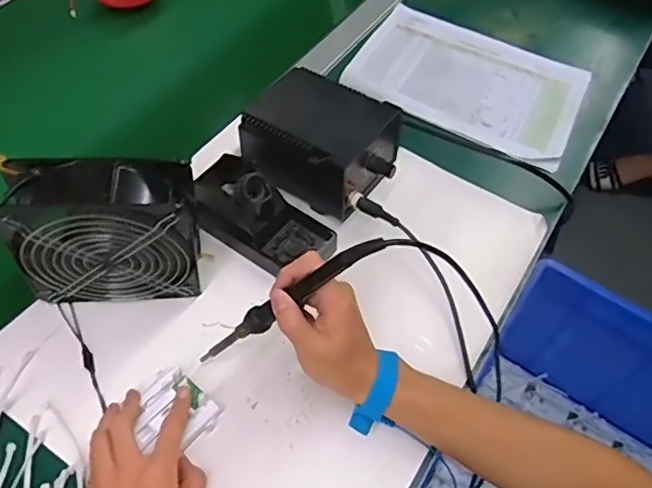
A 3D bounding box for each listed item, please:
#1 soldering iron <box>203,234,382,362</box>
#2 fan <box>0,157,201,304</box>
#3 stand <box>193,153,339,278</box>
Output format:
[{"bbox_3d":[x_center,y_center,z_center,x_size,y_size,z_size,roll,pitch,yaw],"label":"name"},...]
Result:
[{"bbox_3d":[-0.035,0.049,0.465,0.015,0.207,0.014,21,43,-43],"label":"soldering iron"},{"bbox_3d":[-0.191,-0.009,0.515,0.149,0.143,0.061,0,56,-5],"label":"fan"},{"bbox_3d":[-0.067,-0.032,0.605,0.158,0.067,0.085,33,60,17],"label":"stand"}]

